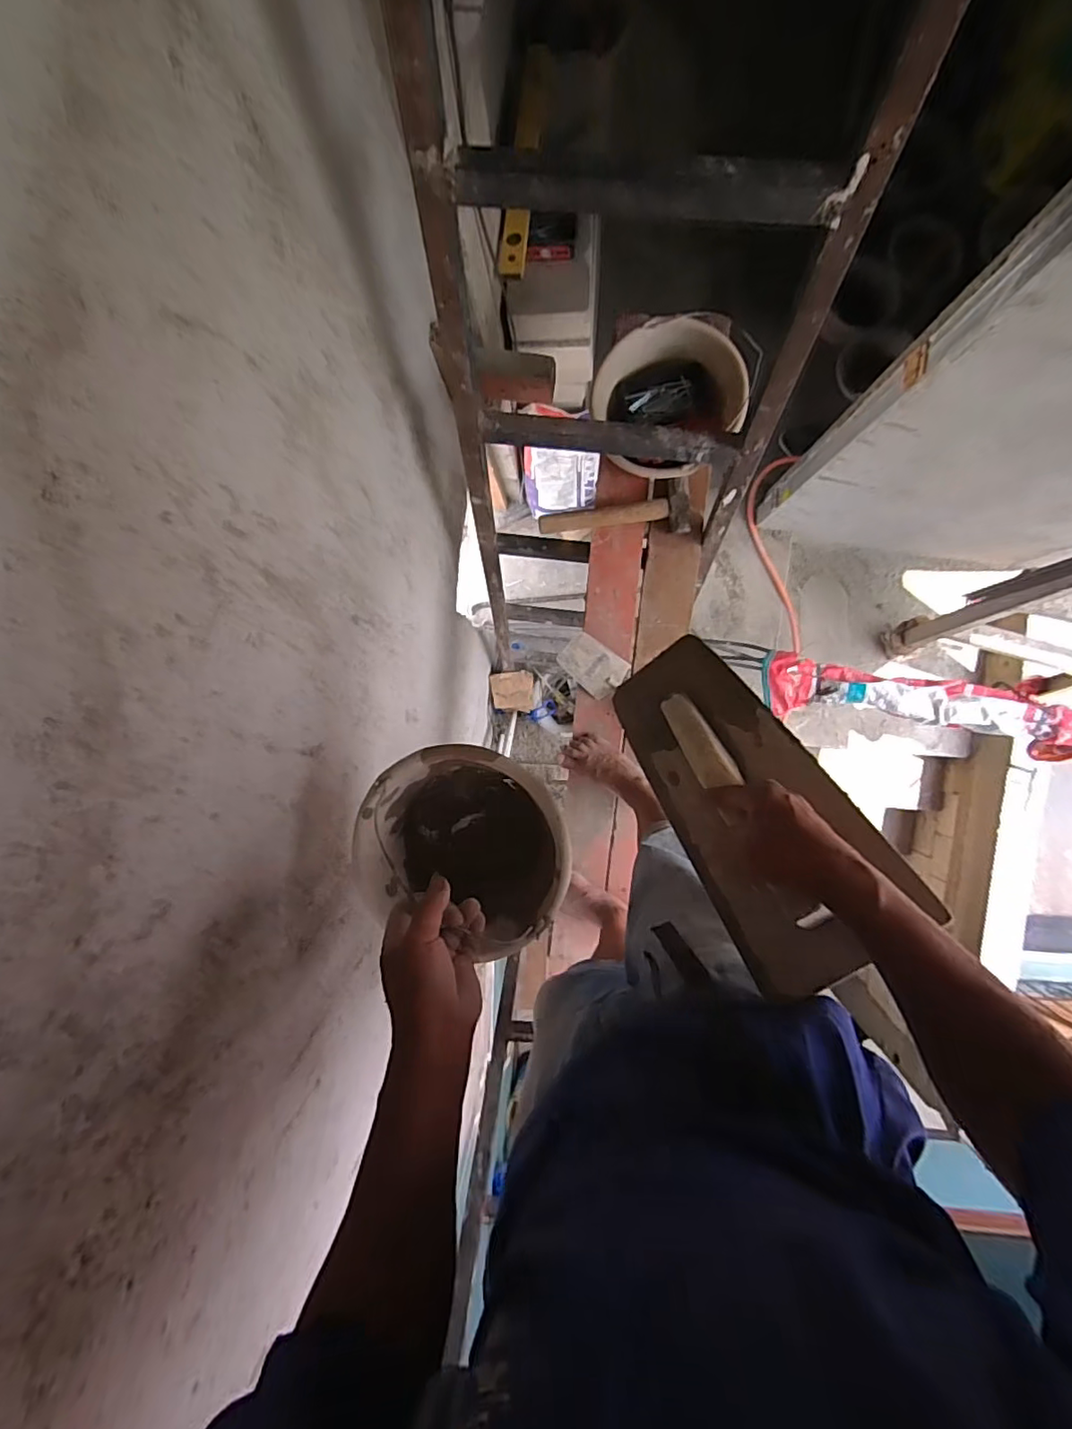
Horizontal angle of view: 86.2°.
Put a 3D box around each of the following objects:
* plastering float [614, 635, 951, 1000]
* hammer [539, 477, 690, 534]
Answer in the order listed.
[{"bbox_3d":[0.190,0.064,0.587,0.173,0.065,0.388,-42,48,16],"label":"plastering float"},{"bbox_3d":[0.152,-0.393,1.117,0.287,0.031,0.095,-5,91,4],"label":"hammer"}]

